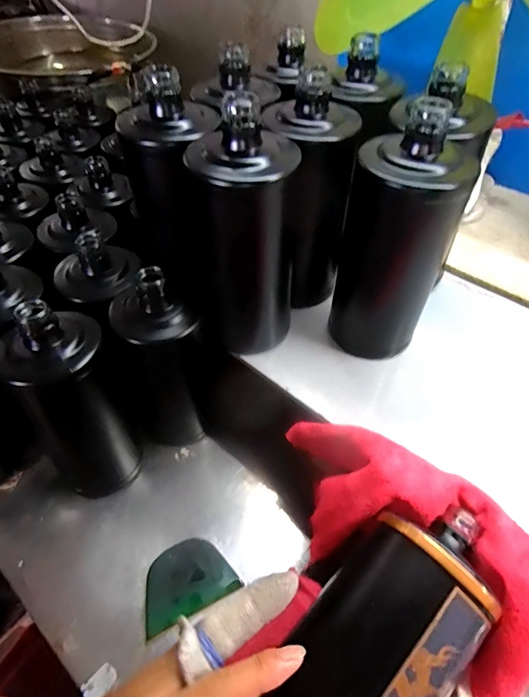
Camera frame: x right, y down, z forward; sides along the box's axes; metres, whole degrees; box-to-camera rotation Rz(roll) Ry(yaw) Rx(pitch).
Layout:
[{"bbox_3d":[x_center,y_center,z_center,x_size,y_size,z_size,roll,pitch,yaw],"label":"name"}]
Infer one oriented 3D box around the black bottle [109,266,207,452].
[{"bbox_3d":[-0.095,0.021,0.377,0.065,0.198,0.065,-15,51,-17],"label":"black bottle"}]

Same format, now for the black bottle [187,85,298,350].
[{"bbox_3d":[-0.017,-0.085,0.321,0.079,0.190,0.073,-10,52,-8],"label":"black bottle"}]

